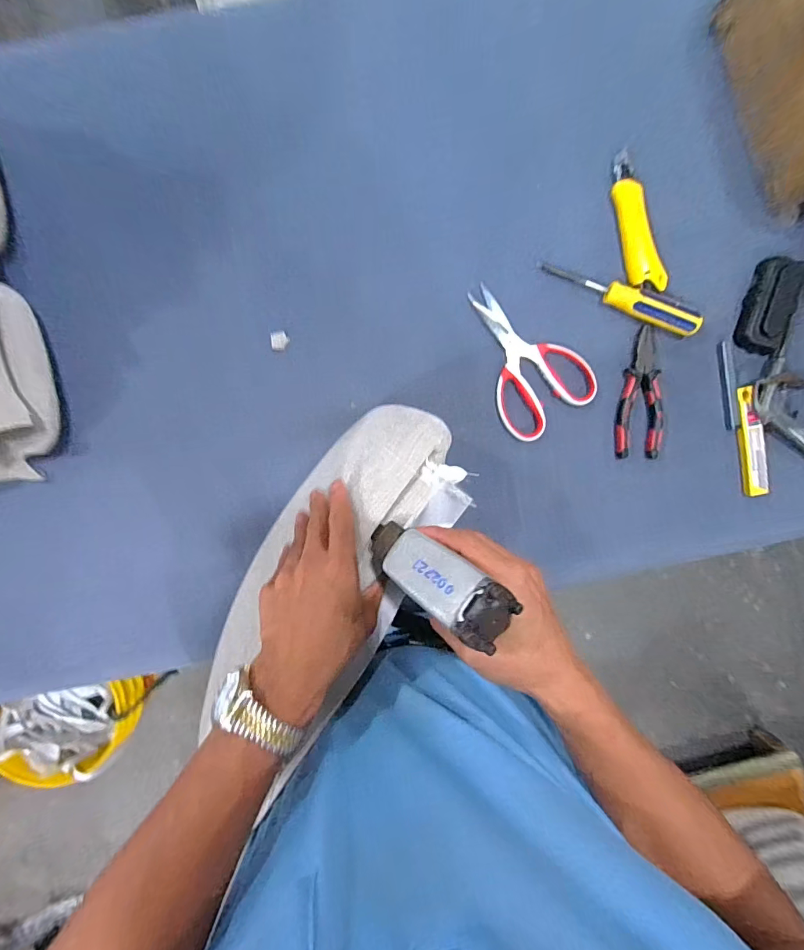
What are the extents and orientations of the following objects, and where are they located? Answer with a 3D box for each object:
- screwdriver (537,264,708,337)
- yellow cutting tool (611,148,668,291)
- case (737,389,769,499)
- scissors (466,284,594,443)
[{"bbox_3d":[0.256,-0.209,0.506,0.192,0.025,0.031,19,96,-3],"label":"screwdriver"},{"bbox_3d":[0.273,-0.294,0.502,0.038,0.012,0.157,-14,97,0],"label":"yellow cutting tool"},{"bbox_3d":[0.431,-0.040,0.532,0.026,0.016,0.135,-12,97,0],"label":"case"},{"bbox_3d":[0.141,-0.140,0.514,0.115,0.009,0.180,-35,96,3],"label":"scissors"}]

